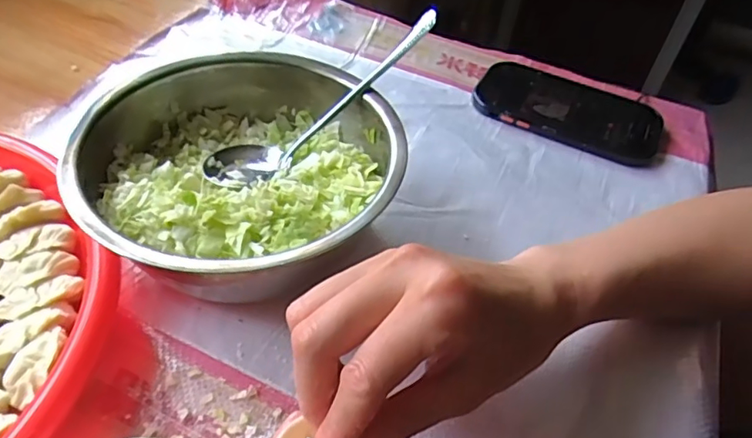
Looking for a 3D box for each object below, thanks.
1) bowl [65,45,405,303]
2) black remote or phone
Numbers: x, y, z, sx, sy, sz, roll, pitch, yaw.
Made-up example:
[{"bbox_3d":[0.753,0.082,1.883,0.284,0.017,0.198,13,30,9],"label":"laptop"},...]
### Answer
[{"bbox_3d":[-0.083,-0.020,0.332,0.186,0.075,0.187,2,46,-2],"label":"bowl"},{"bbox_3d":[0.166,-0.097,0.465,0.152,0.012,0.089,23,49,16],"label":"black remote or phone"}]

